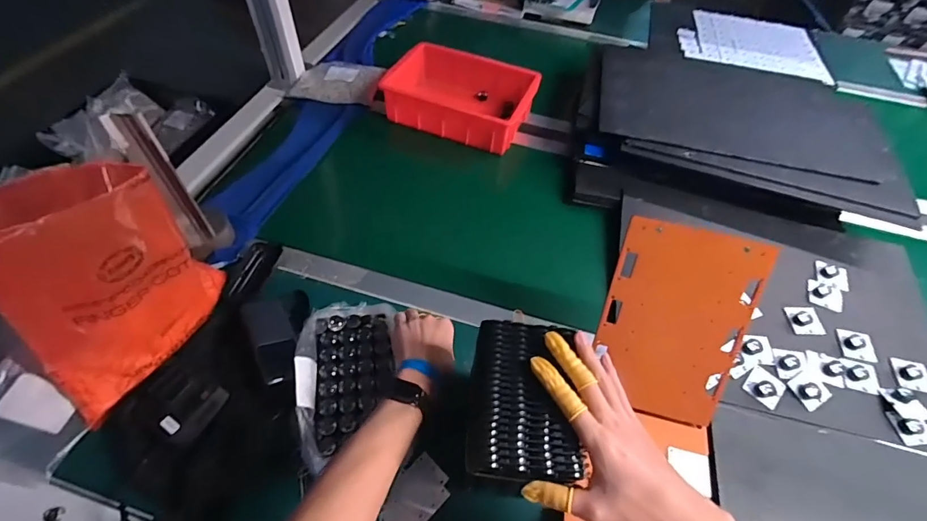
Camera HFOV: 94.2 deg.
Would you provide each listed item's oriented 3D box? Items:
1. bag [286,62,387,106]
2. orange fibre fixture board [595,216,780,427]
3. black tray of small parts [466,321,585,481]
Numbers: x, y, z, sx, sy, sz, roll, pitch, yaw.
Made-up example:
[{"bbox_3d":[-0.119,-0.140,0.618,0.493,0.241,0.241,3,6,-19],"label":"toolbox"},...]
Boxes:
[{"bbox_3d":[-0.289,-0.409,0.989,0.199,0.040,0.138,2,53,-1],"label":"bag"},{"bbox_3d":[0.251,0.077,0.516,0.156,0.235,0.008,13,16,7],"label":"orange fibre fixture board"},{"bbox_3d":[0.055,0.126,0.406,0.095,0.023,0.141,4,53,0],"label":"black tray of small parts"}]

